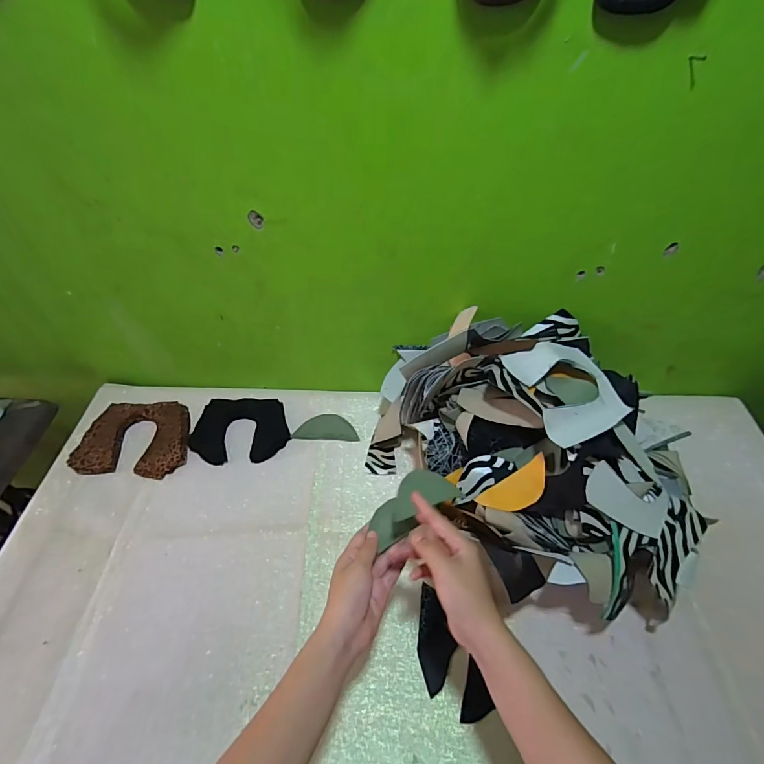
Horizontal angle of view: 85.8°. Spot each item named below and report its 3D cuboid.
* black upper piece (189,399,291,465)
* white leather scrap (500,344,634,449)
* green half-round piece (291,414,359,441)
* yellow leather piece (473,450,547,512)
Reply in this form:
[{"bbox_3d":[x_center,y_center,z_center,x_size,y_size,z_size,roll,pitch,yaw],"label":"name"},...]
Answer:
[{"bbox_3d":[-0.247,0.083,0.722,0.160,0.006,0.124,-1,55,-4],"label":"black upper piece"},{"bbox_3d":[0.235,0.004,0.513,0.121,0.026,0.133,-16,50,-16],"label":"white leather scrap"},{"bbox_3d":[-0.098,0.080,0.729,0.108,0.004,0.052,2,49,0],"label":"green half-round piece"},{"bbox_3d":[0.172,0.137,0.519,0.098,0.011,0.041,-34,55,-1],"label":"yellow leather piece"}]

